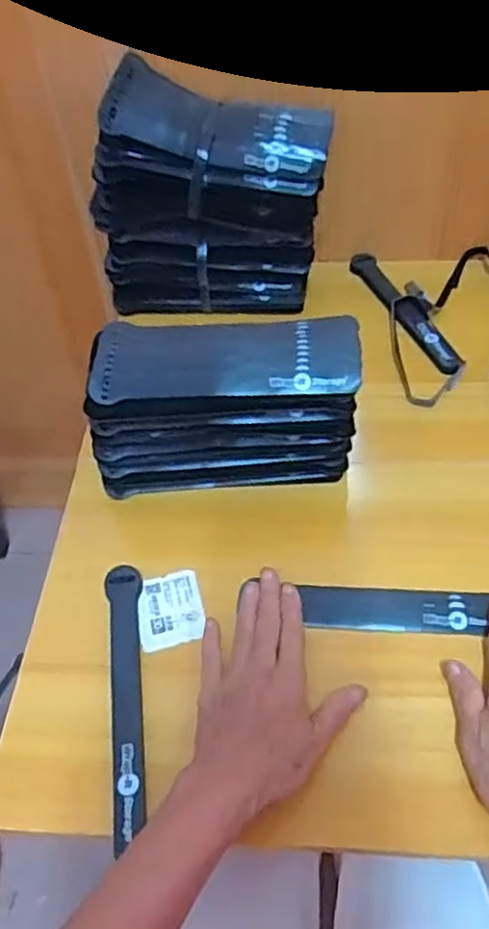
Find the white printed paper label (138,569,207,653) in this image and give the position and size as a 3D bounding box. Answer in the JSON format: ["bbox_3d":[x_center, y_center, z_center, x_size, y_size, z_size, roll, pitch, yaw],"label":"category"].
[{"bbox_3d":[-0.055,0.108,0.520,0.047,0.004,0.062,-10,48,-9],"label":"white printed paper label"}]

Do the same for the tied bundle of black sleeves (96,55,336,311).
[{"bbox_3d":[-0.032,-0.261,0.682,0.221,0.202,0.087,1,51,6],"label":"tied bundle of black sleeves"}]

